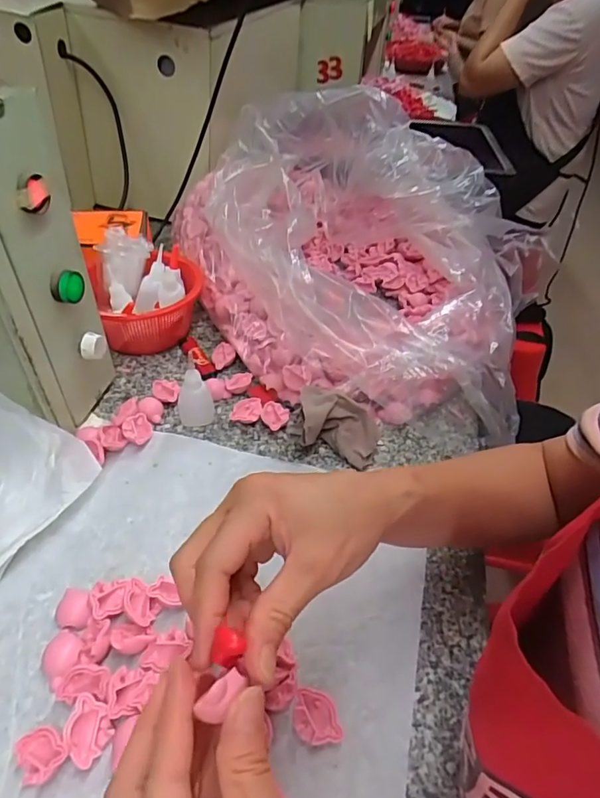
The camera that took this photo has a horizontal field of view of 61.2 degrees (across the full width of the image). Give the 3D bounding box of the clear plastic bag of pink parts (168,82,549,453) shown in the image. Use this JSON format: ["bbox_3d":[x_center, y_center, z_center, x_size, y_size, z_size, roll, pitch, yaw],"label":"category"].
[{"bbox_3d":[0.078,-0.223,0.660,0.490,0.182,0.480,23,46,20],"label":"clear plastic bag of pink parts"}]

